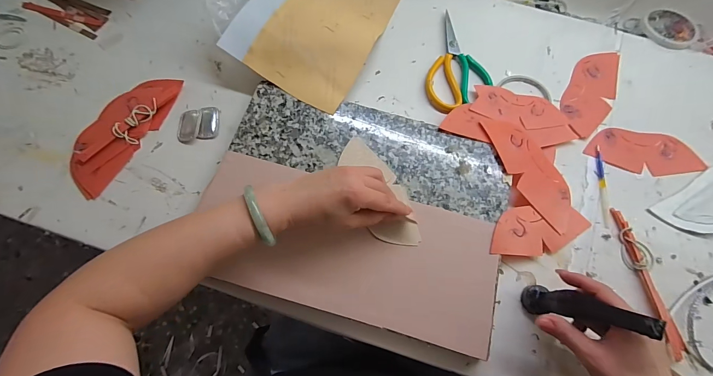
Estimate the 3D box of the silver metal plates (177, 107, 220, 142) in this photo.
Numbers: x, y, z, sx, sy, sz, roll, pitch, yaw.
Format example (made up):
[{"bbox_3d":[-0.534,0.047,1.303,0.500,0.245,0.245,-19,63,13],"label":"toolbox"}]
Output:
[{"bbox_3d":[-0.230,-0.093,0.464,0.057,0.005,0.052,-5,71,-4],"label":"silver metal plates"}]

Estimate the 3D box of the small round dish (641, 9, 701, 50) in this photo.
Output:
[{"bbox_3d":[0.552,-0.276,0.557,0.088,0.018,0.096,1,71,-2],"label":"small round dish"}]

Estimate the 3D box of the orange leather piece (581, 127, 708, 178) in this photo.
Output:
[{"bbox_3d":[0.429,-0.054,0.480,0.167,0.006,0.068,3,72,-2],"label":"orange leather piece"}]

